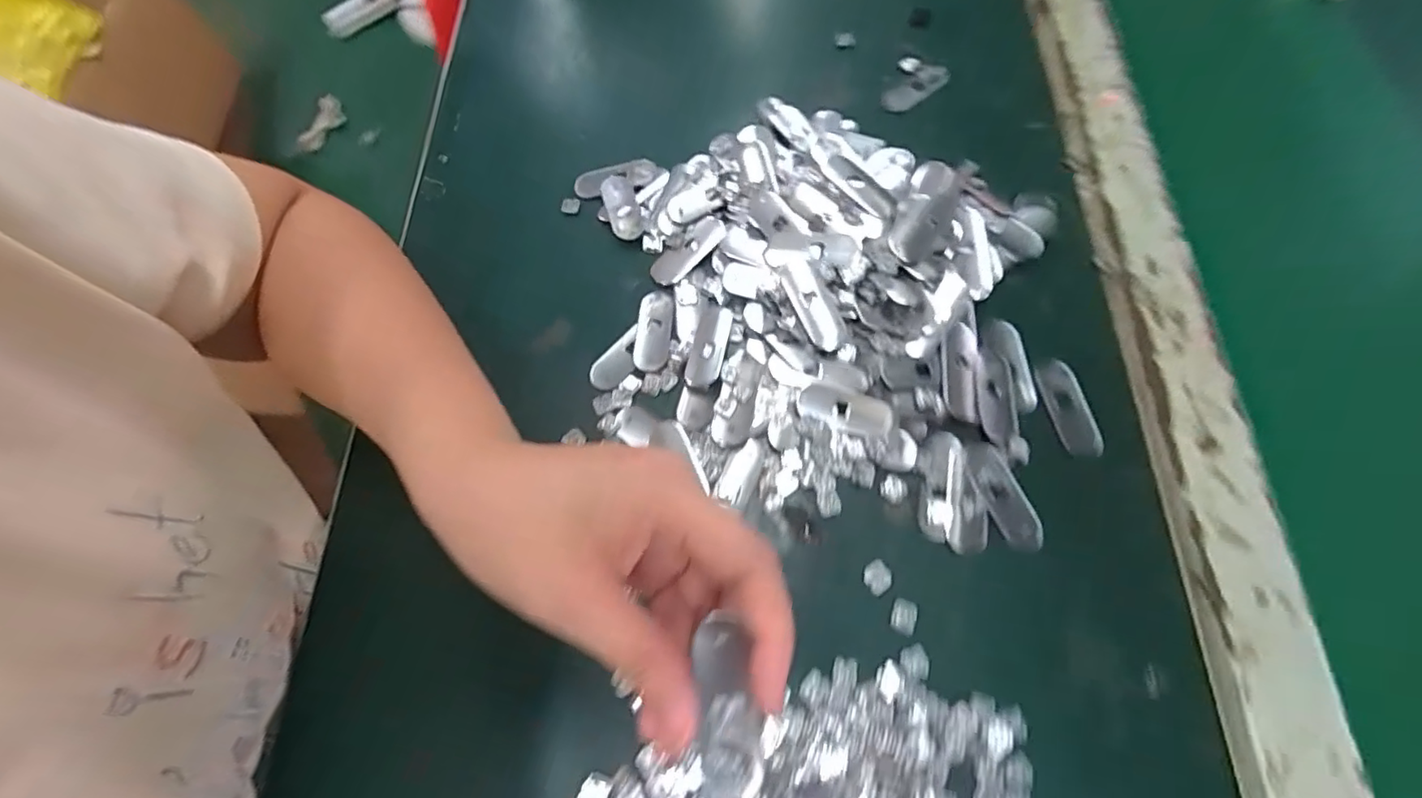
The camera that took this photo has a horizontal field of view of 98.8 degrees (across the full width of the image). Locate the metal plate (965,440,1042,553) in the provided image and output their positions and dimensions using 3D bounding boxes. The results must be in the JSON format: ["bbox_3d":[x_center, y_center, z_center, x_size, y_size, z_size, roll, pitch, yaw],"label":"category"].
[{"bbox_3d":[0.137,0.044,0.285,0.020,0.004,0.053,-22,68,-6],"label":"metal plate"}]

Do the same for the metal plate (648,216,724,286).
[{"bbox_3d":[-0.013,-0.084,0.345,0.049,0.005,0.019,-40,71,-13],"label":"metal plate"}]

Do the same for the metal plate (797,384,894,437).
[{"bbox_3d":[0.067,0.005,0.303,0.046,0.006,0.019,12,69,8],"label":"metal plate"}]

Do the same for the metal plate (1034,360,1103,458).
[{"bbox_3d":[0.177,0.004,0.301,0.018,0.004,0.051,-12,67,-2],"label":"metal plate"}]

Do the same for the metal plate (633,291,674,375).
[{"bbox_3d":[-0.031,-0.037,0.331,0.019,0.004,0.048,2,68,4],"label":"metal plate"}]

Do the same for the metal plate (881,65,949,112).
[{"bbox_3d":[0.135,-0.204,0.401,0.045,0.008,0.019,-28,68,8],"label":"metal plate"}]

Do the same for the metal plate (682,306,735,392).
[{"bbox_3d":[-0.001,-0.029,0.322,0.018,0.005,0.051,10,68,7],"label":"metal plate"}]

